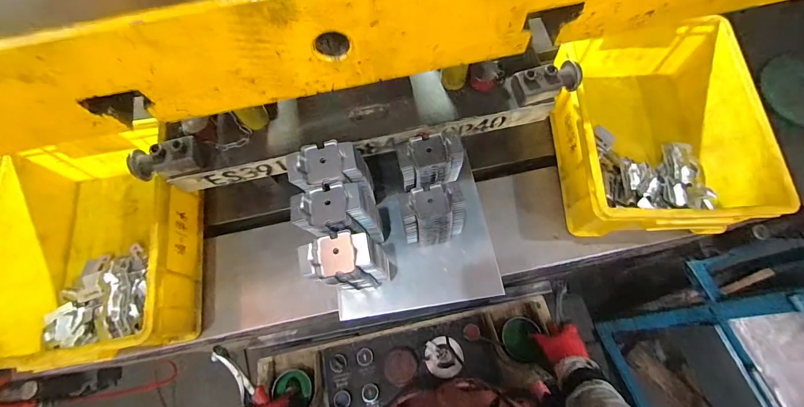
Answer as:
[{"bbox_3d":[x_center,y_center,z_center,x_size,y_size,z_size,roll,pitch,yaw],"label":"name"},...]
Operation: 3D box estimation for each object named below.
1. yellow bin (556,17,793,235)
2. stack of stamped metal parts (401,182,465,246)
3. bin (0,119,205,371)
[{"bbox_3d":[0.395,-0.115,0.606,0.255,0.142,0.338,-1,69,2],"label":"yellow bin"},{"bbox_3d":[0.053,0.018,0.574,0.102,0.107,0.066,-9,69,-1],"label":"stack of stamped metal parts"},{"bbox_3d":[-0.465,0.062,0.582,0.254,0.134,0.346,-11,69,-1],"label":"bin"}]

